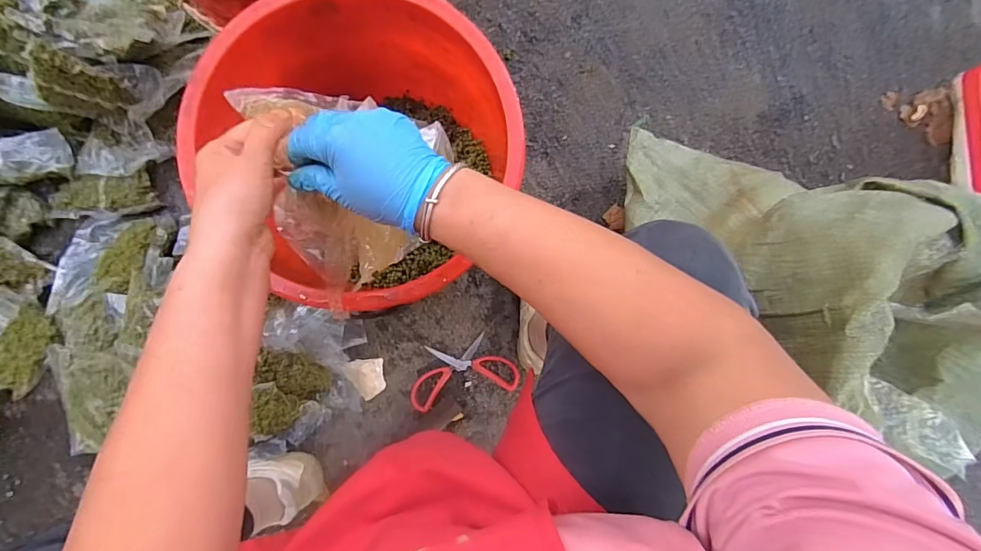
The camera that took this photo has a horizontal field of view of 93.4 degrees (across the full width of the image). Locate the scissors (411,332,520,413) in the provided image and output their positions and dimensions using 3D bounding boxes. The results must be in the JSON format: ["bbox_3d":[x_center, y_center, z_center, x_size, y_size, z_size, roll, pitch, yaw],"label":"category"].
[{"bbox_3d":[-0.049,0.164,0.796,0.184,0.010,0.101,-13,86,-2],"label":"scissors"}]

